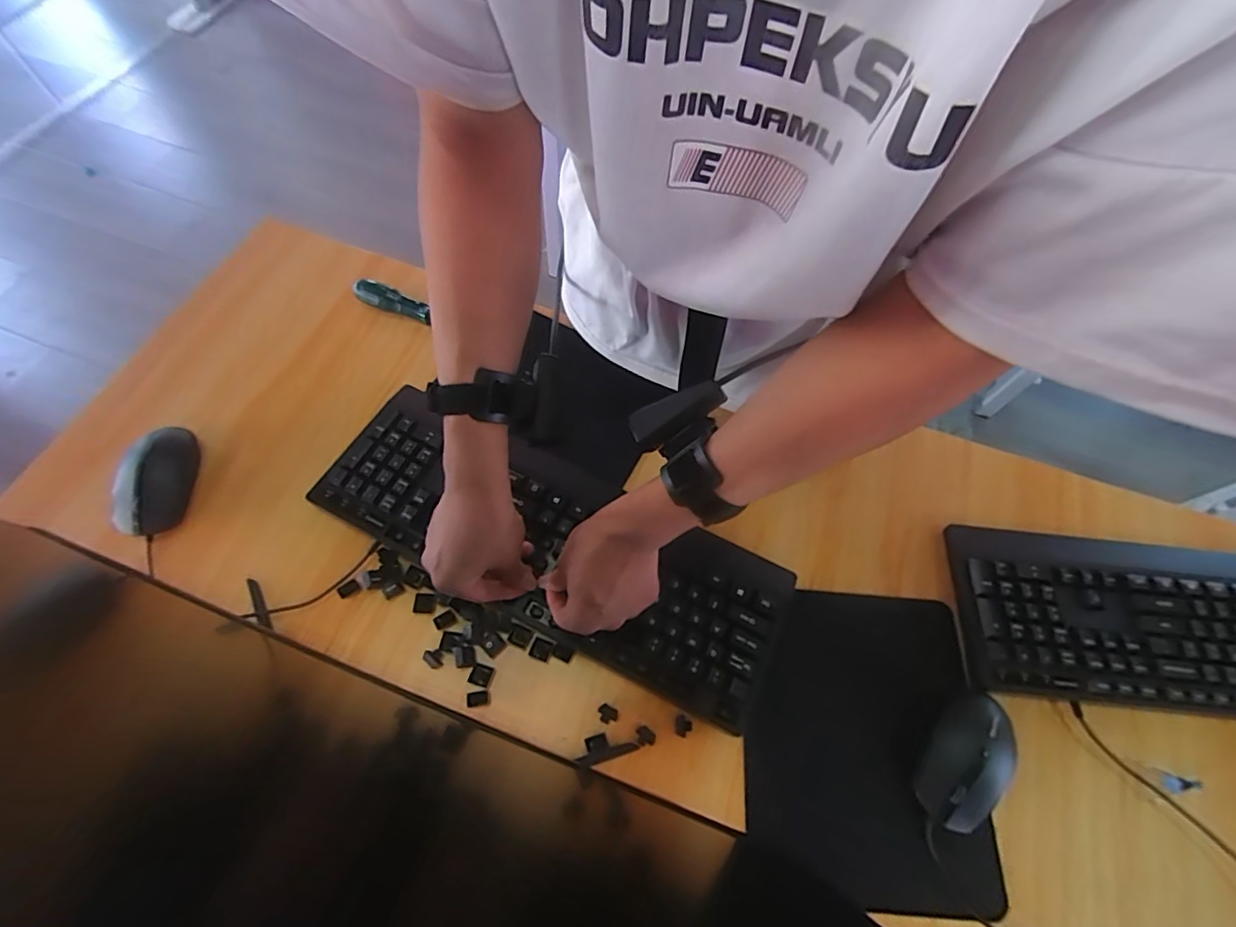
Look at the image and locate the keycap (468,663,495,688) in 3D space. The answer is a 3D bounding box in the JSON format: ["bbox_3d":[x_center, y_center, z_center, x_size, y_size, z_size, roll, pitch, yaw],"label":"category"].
[{"bbox_3d":[-0.117,0.181,0.469,0.018,0.005,0.017,15,63,4],"label":"keycap"}]

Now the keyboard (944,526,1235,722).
[{"bbox_3d":[0.532,0.149,0.503,0.433,0.039,0.157,6,63,-1],"label":"keyboard"}]

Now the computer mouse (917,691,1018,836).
[{"bbox_3d":[0.282,0.241,0.447,0.058,0.035,0.103,26,64,10],"label":"computer mouse"}]

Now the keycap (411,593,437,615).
[{"bbox_3d":[-0.174,0.126,0.496,0.020,0.004,0.019,6,63,-1],"label":"keycap"}]

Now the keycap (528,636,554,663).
[{"bbox_3d":[-0.067,0.163,0.482,0.018,0.007,0.017,22,64,8],"label":"keycap"}]

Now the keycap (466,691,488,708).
[{"bbox_3d":[-0.119,0.199,0.464,0.018,0.008,0.012,-8,64,-7],"label":"keycap"}]

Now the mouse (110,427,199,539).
[{"bbox_3d":[-0.446,0.013,0.525,0.054,0.033,0.106,-2,63,-4],"label":"mouse"}]

